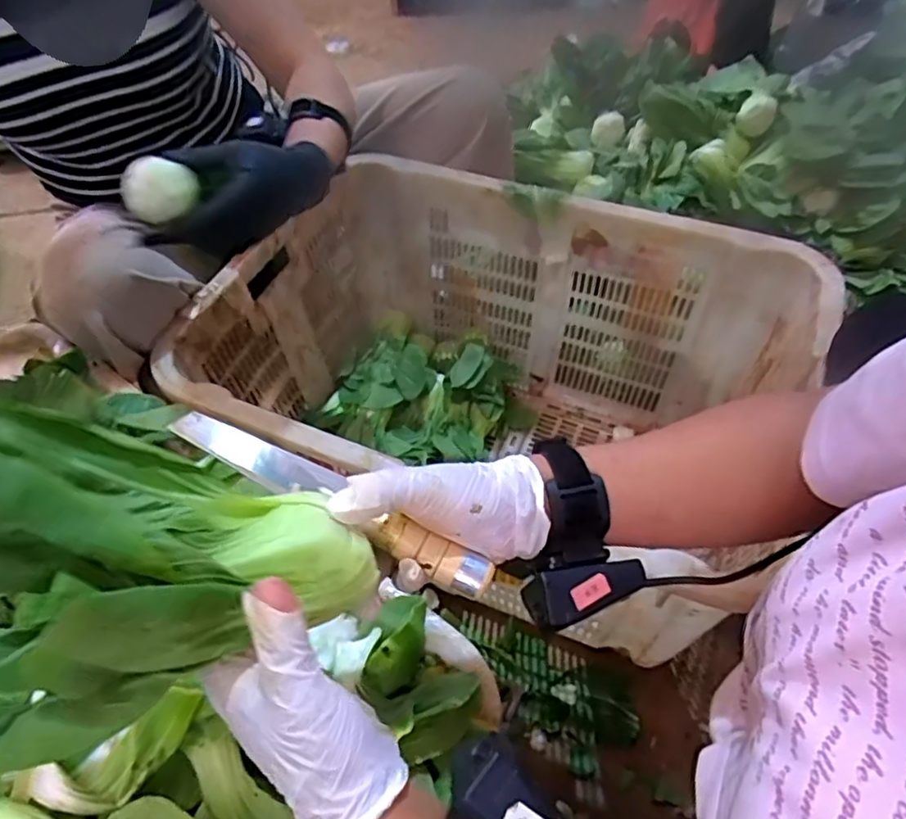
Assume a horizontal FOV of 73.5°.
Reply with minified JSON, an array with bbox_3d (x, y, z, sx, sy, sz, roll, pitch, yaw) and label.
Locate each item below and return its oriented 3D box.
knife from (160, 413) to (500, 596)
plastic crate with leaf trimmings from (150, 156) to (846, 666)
[{"bbox_3d":[-0.069,0.050,0.350,0.200,0.015,0.023,27,56,6],"label":"knife"},{"bbox_3d":[0.055,-0.007,0.803,0.650,0.354,0.468,17,55,14],"label":"plastic crate with leaf trimmings"}]

